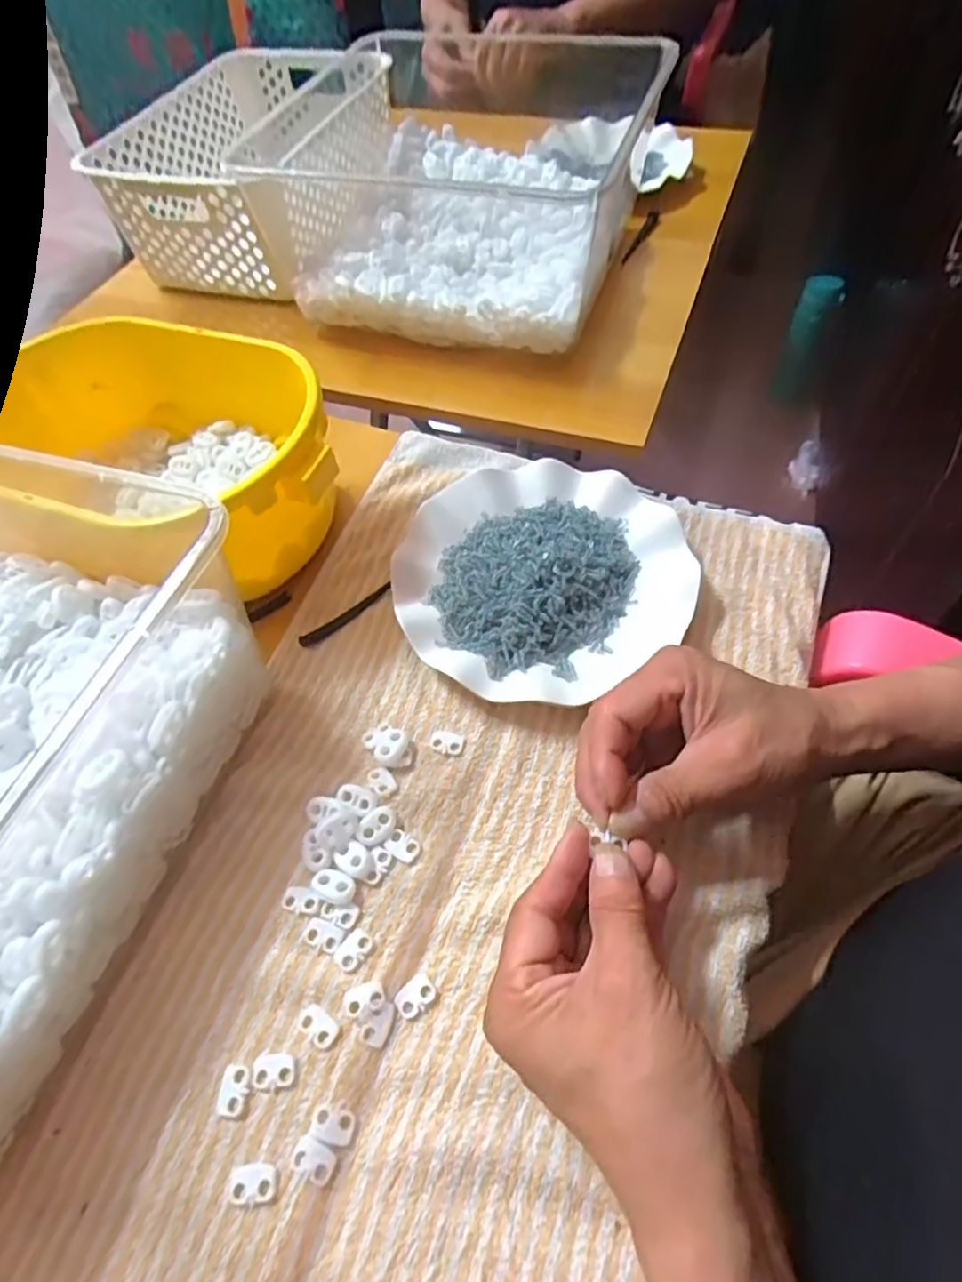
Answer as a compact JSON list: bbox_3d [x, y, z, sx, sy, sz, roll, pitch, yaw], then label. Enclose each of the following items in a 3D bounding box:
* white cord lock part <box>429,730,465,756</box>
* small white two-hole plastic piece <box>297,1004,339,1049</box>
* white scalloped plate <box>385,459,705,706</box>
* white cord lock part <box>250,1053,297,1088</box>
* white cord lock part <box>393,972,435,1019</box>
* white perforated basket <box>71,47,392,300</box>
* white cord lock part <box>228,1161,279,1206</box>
[{"bbox_3d":[-0.020,0.056,0.360,0.019,0.004,0.013,15,59,13],"label":"white cord lock part"},{"bbox_3d":[-0.074,0.174,0.289,0.020,0.004,0.012,33,64,22],"label":"small white two-hole plastic piece"},{"bbox_3d":[0.037,-0.045,0.410,0.181,0.029,0.171,-2,56,3],"label":"white scalloped plate"},{"bbox_3d":[-0.092,0.189,0.282,0.019,0.004,0.013,-4,56,1],"label":"white cord lock part"},{"bbox_3d":[-0.030,0.162,0.293,0.018,0.004,0.013,-39,63,-20],"label":"white cord lock part"},{"bbox_3d":[-0.226,-0.493,0.673,0.230,0.107,0.322,12,58,12],"label":"white perforated basket"},{"bbox_3d":[-0.093,0.221,0.261,0.020,0.004,0.013,-6,56,0],"label":"white cord lock part"}]

